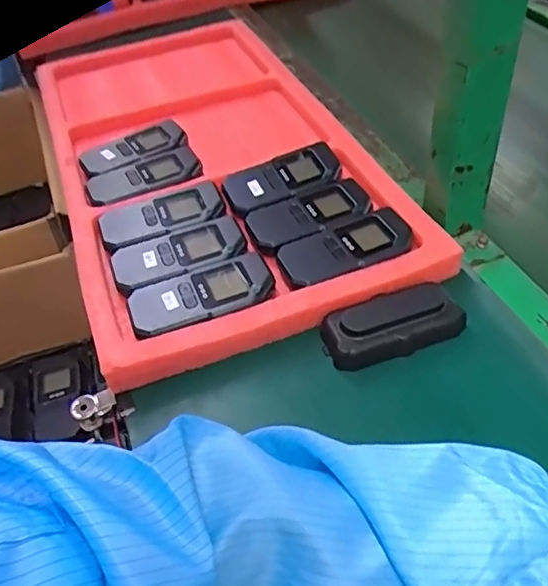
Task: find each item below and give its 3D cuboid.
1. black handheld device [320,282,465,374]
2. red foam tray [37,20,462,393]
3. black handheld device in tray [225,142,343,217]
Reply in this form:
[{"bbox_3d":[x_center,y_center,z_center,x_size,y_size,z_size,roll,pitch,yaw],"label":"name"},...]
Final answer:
[{"bbox_3d":[0.092,0.024,0.457,0.107,0.021,0.047,-18,47,-10],"label":"black handheld device"},{"bbox_3d":[-0.084,-0.165,0.662,0.321,0.039,0.592,-20,47,-12],"label":"red foam tray"},{"bbox_3d":[0.011,-0.114,0.576,0.120,0.017,0.060,-24,48,-15],"label":"black handheld device in tray"}]

